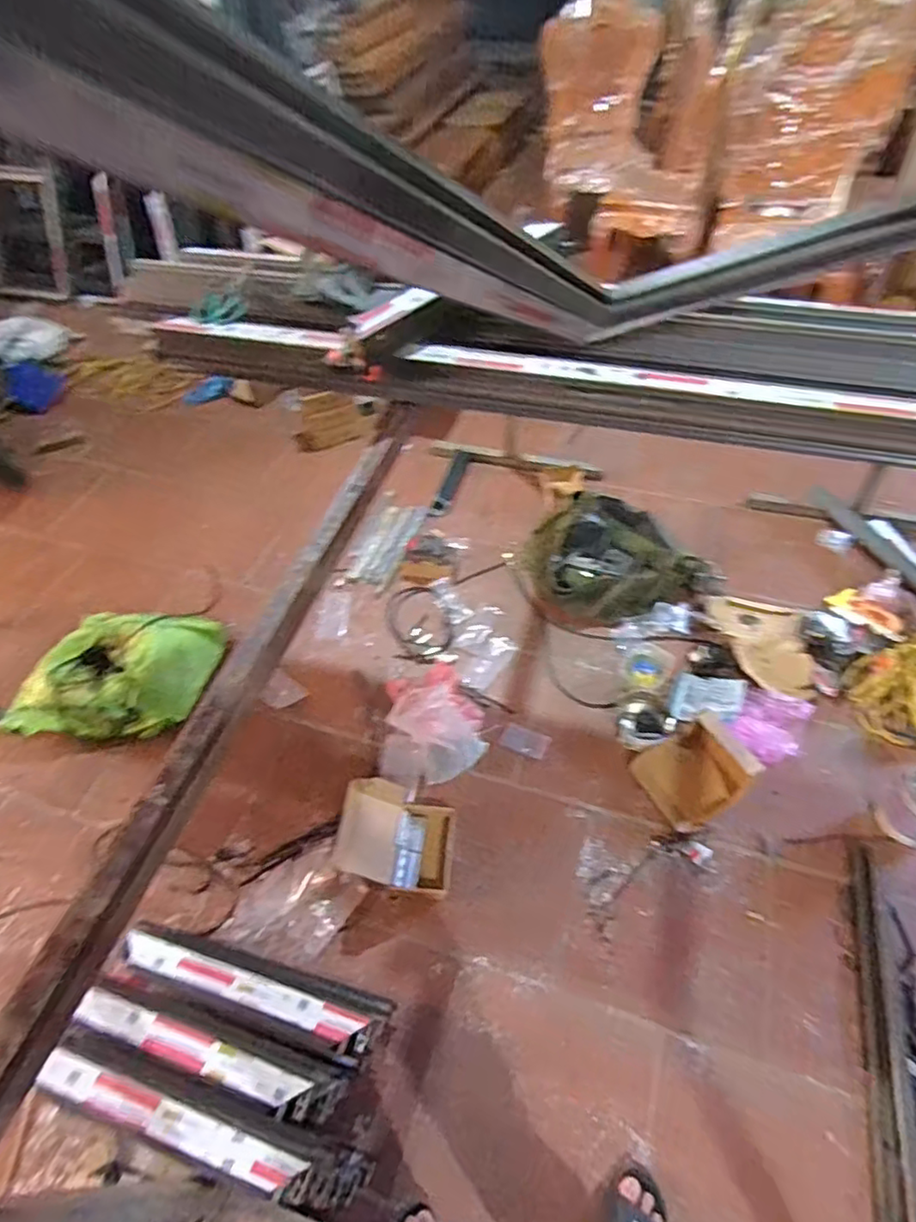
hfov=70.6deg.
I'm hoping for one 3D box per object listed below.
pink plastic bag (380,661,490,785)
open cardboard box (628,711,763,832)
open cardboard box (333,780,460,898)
[{"bbox_3d":[-0.060,0.230,1.603,0.249,0.171,0.345,-1,49,1],"label":"pink plastic bag"},{"bbox_3d":[0.572,0.382,1.544,0.244,0.065,0.199,-24,53,-18],"label":"open cardboard box"},{"bbox_3d":[-0.127,0.497,1.427,0.239,0.114,0.212,9,50,10],"label":"open cardboard box"}]

